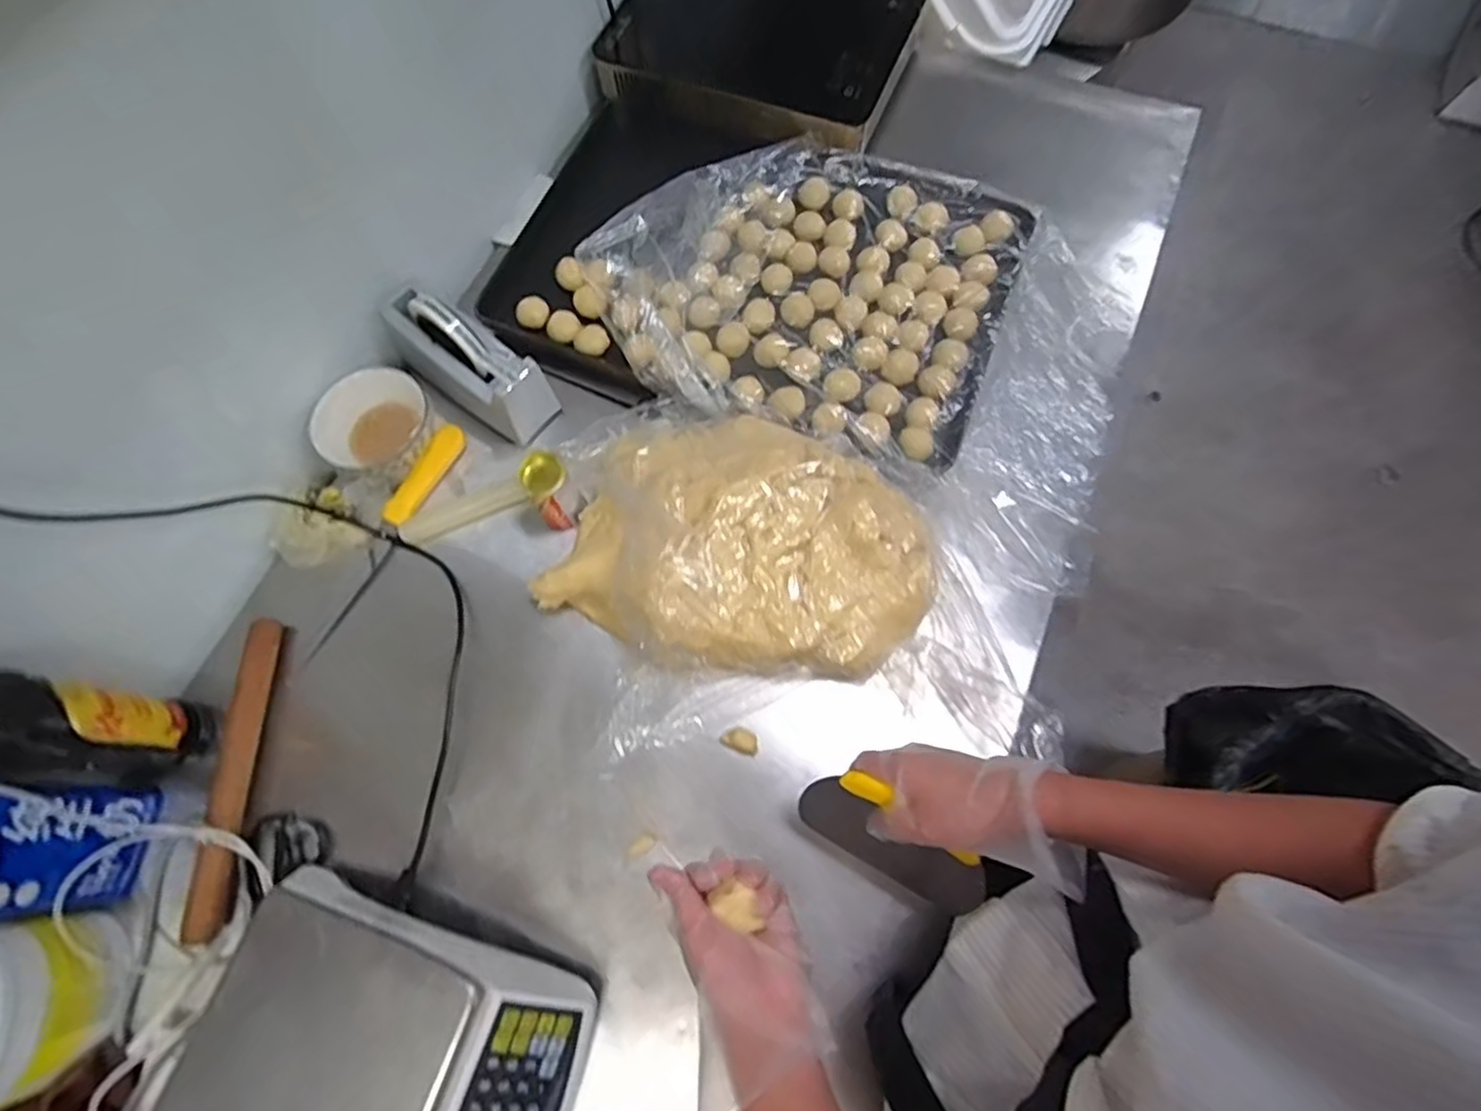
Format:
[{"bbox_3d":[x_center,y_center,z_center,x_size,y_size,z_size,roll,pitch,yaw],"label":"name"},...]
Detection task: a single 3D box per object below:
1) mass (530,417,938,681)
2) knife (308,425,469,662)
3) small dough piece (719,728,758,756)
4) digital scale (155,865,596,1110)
[{"bbox_3d":[0.007,-0.012,0.685,0.368,0.105,0.261,18,71,8],"label":"mass"},{"bbox_3d":[-0.404,-0.024,0.762,0.020,0.048,0.290,28,73,11],"label":"knife"},{"bbox_3d":[0.000,0.183,0.666,0.037,0.018,0.021,22,72,9],"label":"small dough piece"},{"bbox_3d":[-0.296,0.454,0.534,0.287,0.118,0.292,15,71,7],"label":"digital scale"}]

